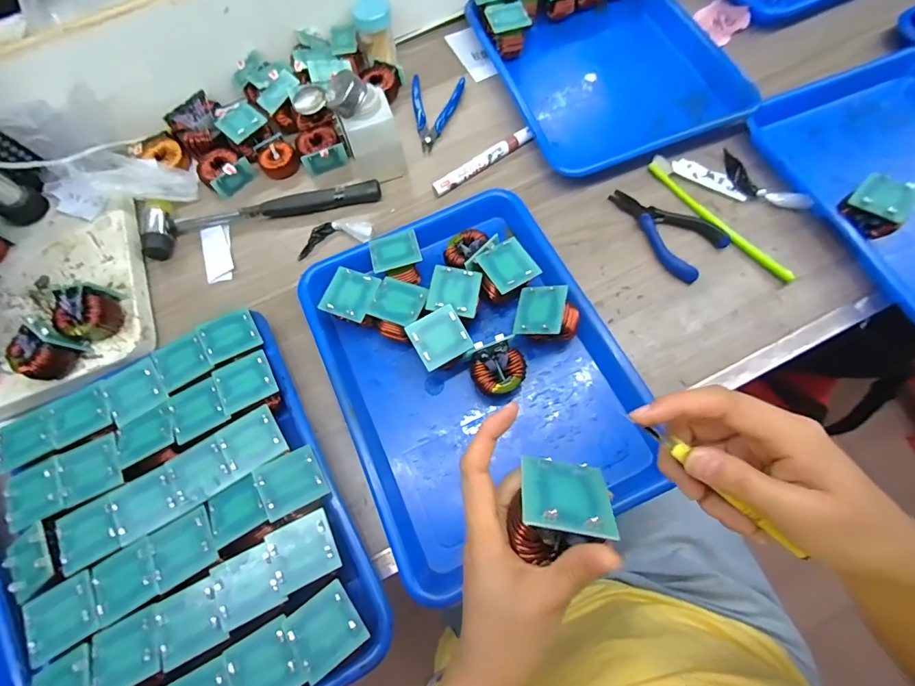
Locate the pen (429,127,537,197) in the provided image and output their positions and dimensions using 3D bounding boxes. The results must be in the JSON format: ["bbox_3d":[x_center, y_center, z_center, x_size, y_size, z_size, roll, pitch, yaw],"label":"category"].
[{"bbox_3d":[0.029,-0.207,0.490,0.130,0.013,0.016,-35,71,-9],"label":"pen"}]

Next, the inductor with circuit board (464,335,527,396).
[{"bbox_3d":[0.036,0.025,0.388,0.048,0.044,0.046,-21,68,-4],"label":"inductor with circuit board"}]

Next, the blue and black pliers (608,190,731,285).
[{"bbox_3d":[0.210,-0.121,0.443,0.121,0.016,0.069,42,77,17],"label":"blue and black pliers"}]

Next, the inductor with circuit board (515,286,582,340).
[{"bbox_3d":[0.082,-0.023,0.388,0.051,0.036,0.048,-5,64,32],"label":"inductor with circuit board"}]

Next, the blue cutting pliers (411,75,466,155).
[{"bbox_3d":[-0.035,-0.284,0.531,0.065,0.012,0.112,11,70,8],"label":"blue cutting pliers"}]

